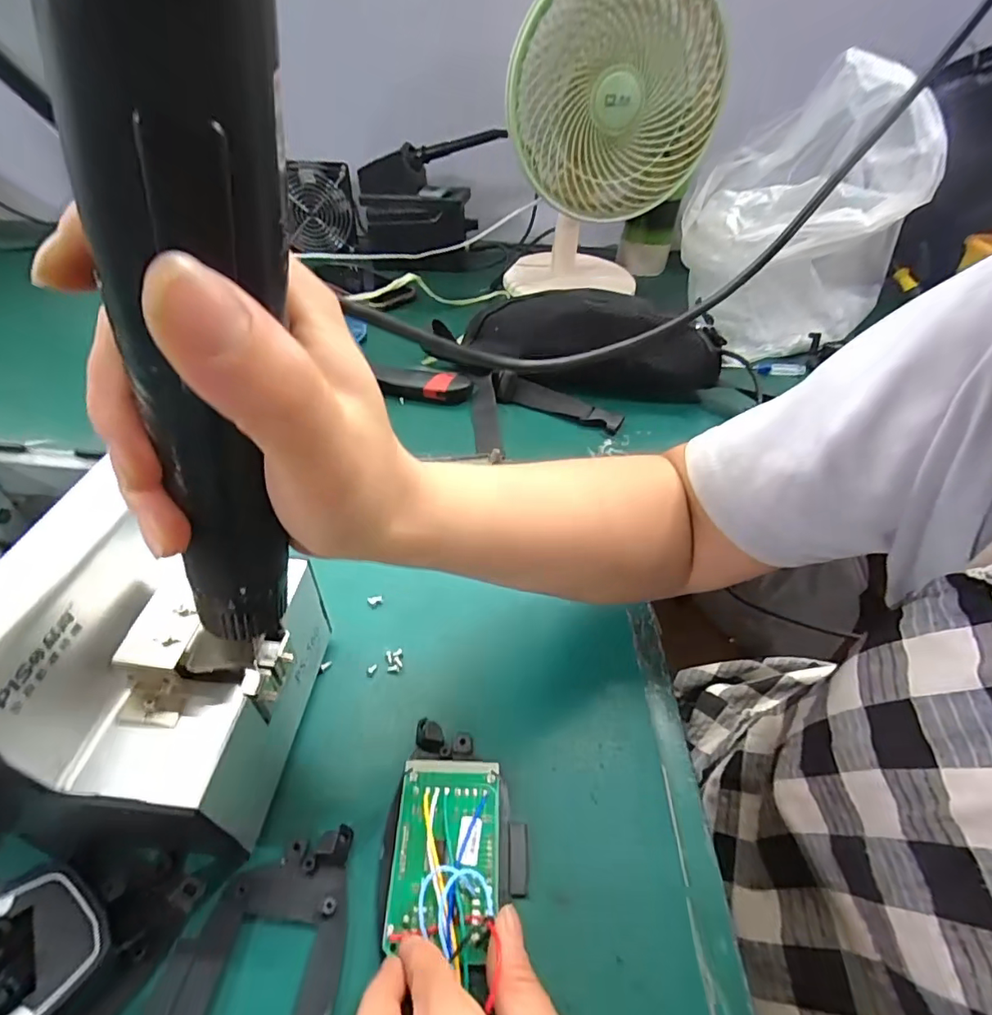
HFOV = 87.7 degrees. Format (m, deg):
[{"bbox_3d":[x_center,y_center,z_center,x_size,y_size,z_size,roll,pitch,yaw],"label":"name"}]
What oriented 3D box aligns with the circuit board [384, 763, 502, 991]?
[{"bbox_3d":[-0.024,0.163,0.247,0.050,0.014,0.081,3,44,-1],"label":"circuit board"}]

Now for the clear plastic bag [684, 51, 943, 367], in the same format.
[{"bbox_3d":[0.361,-0.352,0.615,0.232,0.260,0.219,28,49,23],"label":"clear plastic bag"}]

